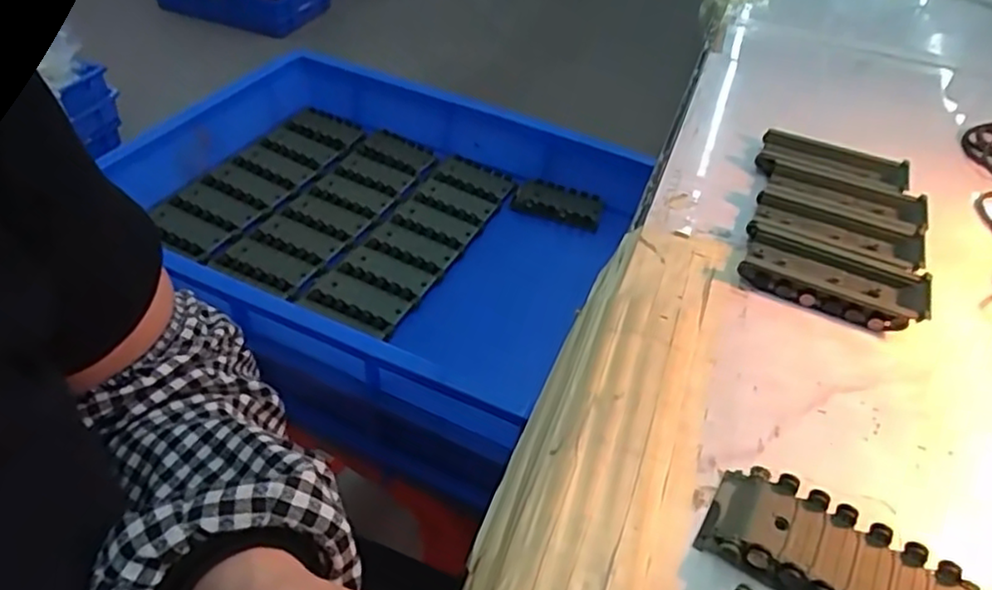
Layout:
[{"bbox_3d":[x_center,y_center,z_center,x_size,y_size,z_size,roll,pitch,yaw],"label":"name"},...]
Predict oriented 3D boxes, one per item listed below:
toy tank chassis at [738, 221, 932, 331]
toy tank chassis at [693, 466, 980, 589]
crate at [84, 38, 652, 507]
[{"bbox_3d":[0.195,-0.011,0.388,0.098,0.016,0.050,21,45,17],"label":"toy tank chassis"},{"bbox_3d":[0.132,0.106,0.259,0.096,0.017,0.046,27,48,23],"label":"toy tank chassis"},{"bbox_3d":[-0.129,-0.070,0.665,0.470,0.118,0.368,20,45,17],"label":"crate"}]

